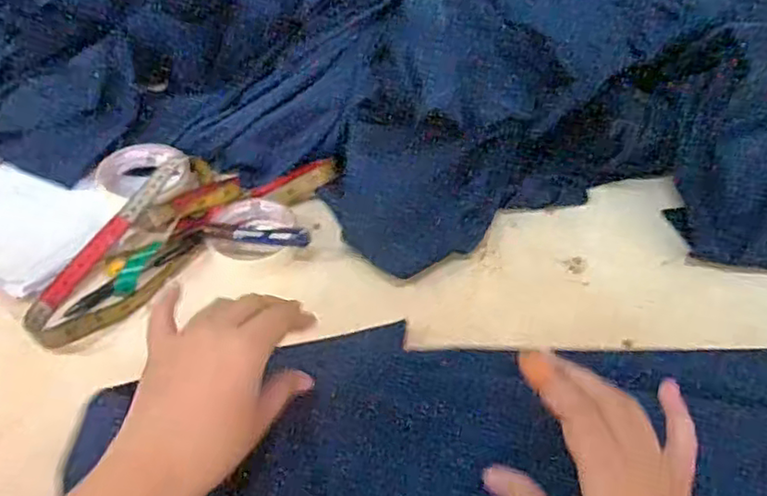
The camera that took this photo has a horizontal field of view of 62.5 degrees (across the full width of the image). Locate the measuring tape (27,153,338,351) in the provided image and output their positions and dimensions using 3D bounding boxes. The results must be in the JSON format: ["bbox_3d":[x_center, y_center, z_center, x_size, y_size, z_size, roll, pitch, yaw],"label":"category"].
[{"bbox_3d":[-0.193,-0.028,0.586,0.114,0.033,0.294,35,55,30],"label":"measuring tape"}]

